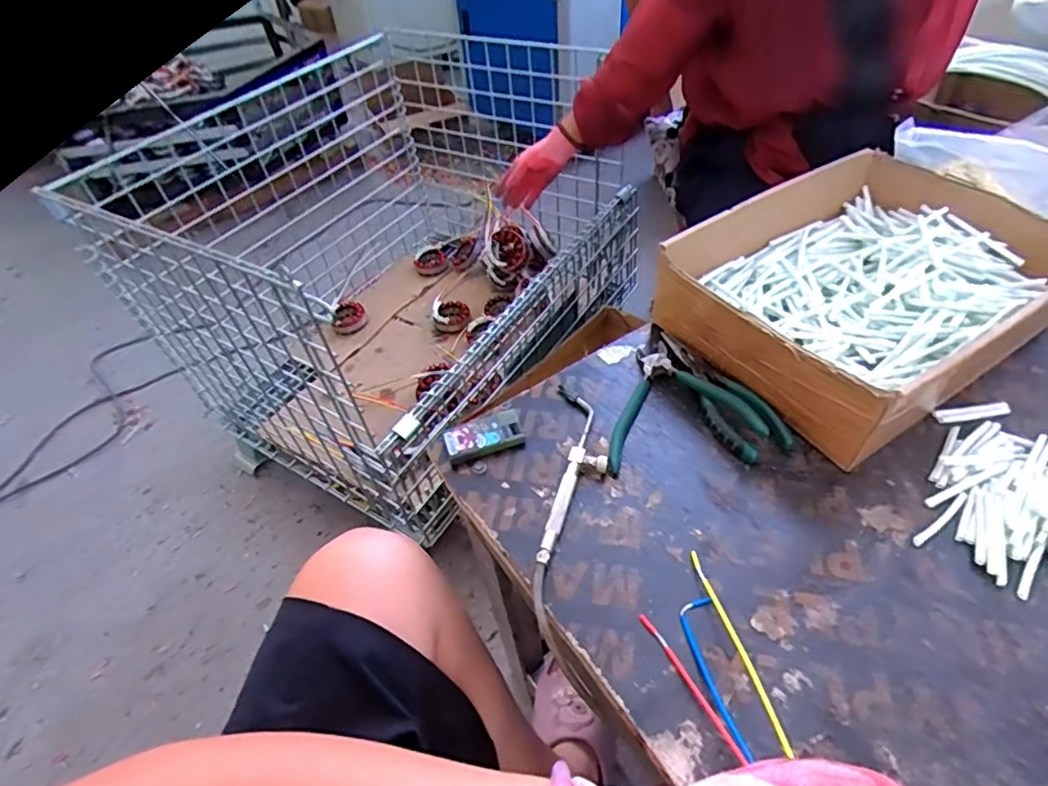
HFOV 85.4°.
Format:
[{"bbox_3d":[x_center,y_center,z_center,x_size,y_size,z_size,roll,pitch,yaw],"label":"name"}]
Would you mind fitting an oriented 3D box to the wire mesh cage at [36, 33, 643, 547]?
[{"bbox_3d":[-0.310,-0.359,1.267,0.942,0.528,0.944,24,54,25],"label":"wire mesh cage"}]

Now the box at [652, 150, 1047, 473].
[{"bbox_3d":[0.315,-0.110,0.553,0.331,0.092,0.269,-26,50,-18],"label":"box"}]

